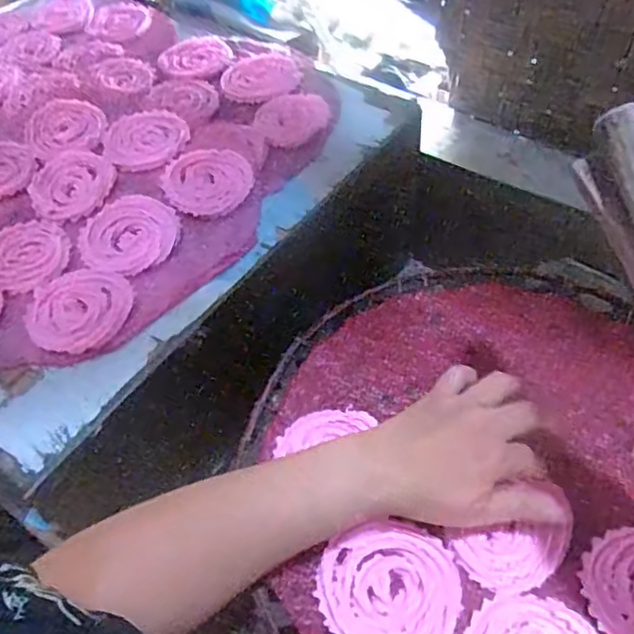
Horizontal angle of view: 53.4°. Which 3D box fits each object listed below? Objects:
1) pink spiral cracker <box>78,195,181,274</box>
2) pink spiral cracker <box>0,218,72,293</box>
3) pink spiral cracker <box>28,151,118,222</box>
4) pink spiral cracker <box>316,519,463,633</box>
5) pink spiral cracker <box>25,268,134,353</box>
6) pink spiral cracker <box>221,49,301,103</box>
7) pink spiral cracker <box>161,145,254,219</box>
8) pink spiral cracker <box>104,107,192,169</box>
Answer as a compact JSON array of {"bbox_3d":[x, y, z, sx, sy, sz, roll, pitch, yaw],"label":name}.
[{"bbox_3d":[-0.170,-0.075,0.568,0.089,0.006,0.084,-3,52,4],"label":"pink spiral cracker"},{"bbox_3d":[-0.260,-0.055,0.563,0.074,0.004,0.084,-40,58,-23],"label":"pink spiral cracker"},{"bbox_3d":[-0.239,-0.129,0.614,0.080,0.007,0.090,-27,54,-14],"label":"pink spiral cracker"},{"bbox_3d":[0.047,0.173,0.399,0.086,0.006,0.079,-26,53,-13],"label":"pink spiral cracker"},{"bbox_3d":[-0.196,-0.009,0.519,0.085,0.007,0.084,-3,52,4],"label":"pink spiral cracker"},{"bbox_3d":[-0.065,-0.274,0.715,0.089,0.006,0.092,-3,52,4],"label":"pink spiral cracker"},{"bbox_3d":[-0.104,-0.131,0.601,0.082,0.008,0.085,-3,52,4],"label":"pink spiral cracker"},{"bbox_3d":[-0.174,-0.183,0.644,0.083,0.009,0.098,-9,52,0],"label":"pink spiral cracker"}]

